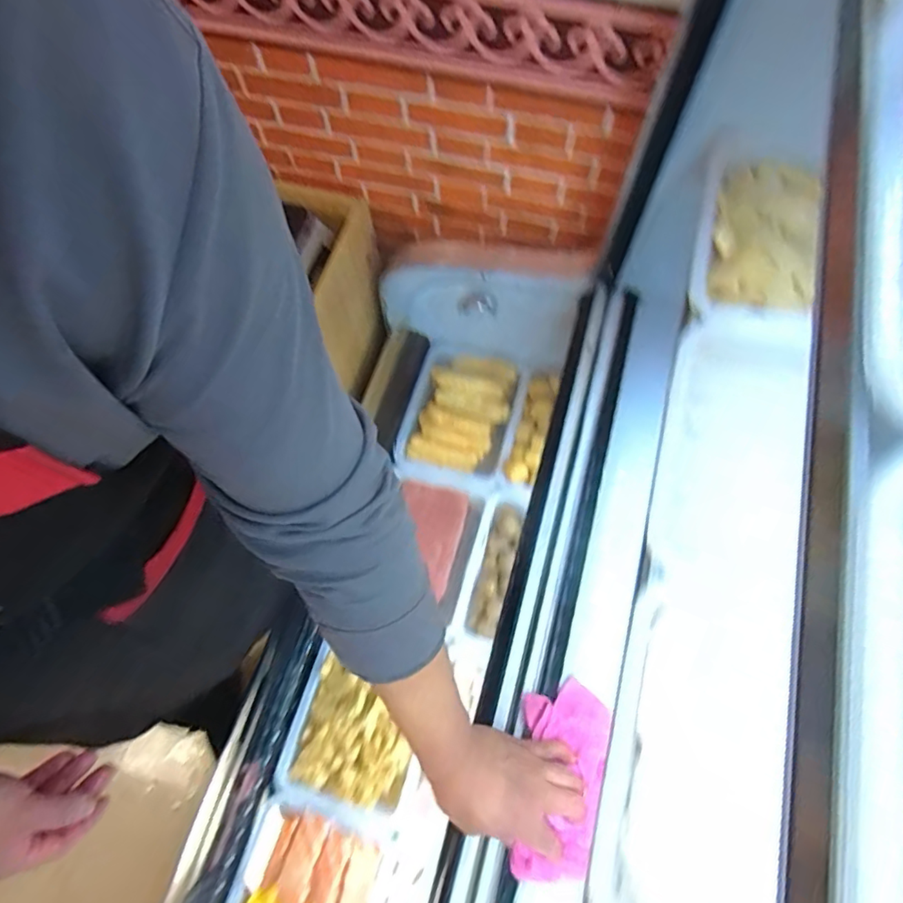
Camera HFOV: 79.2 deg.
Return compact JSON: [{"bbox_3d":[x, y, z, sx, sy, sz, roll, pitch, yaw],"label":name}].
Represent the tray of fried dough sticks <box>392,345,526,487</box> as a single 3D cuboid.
[{"bbox_3d":[0.010,-0.065,0.940,0.183,0.071,0.251,15,69,7],"label":"tray of fried dough sticks"}]

